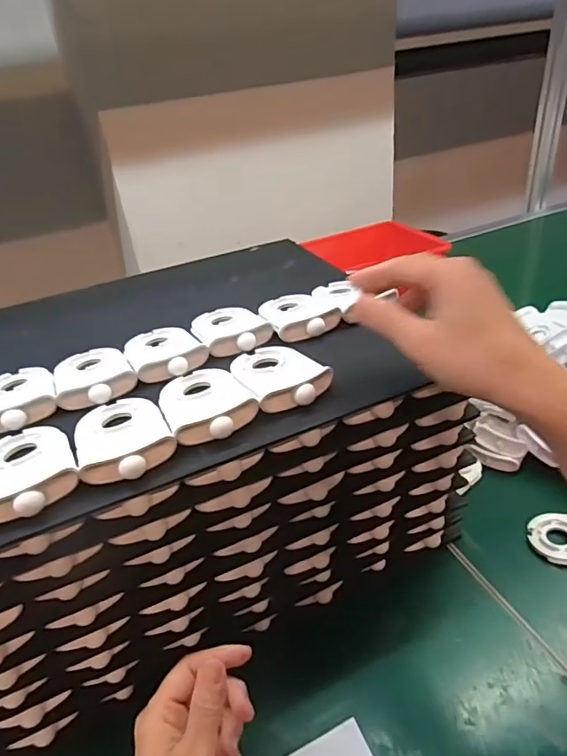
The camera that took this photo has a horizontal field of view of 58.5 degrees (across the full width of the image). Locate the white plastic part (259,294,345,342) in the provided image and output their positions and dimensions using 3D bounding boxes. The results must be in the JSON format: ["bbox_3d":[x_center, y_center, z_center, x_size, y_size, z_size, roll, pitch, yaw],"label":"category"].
[{"bbox_3d":[0.010,-0.061,0.454,0.055,0.015,0.080,-18,35,-16],"label":"white plastic part"}]

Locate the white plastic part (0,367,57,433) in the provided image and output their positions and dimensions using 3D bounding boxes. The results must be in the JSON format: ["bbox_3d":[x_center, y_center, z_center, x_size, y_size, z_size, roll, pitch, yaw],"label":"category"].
[{"bbox_3d":[-0.205,0.013,0.386,0.057,0.015,0.083,-19,35,-17],"label":"white plastic part"}]

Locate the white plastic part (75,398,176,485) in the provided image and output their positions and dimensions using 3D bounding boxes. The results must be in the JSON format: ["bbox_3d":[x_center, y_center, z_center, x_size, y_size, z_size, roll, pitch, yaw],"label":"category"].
[{"bbox_3d":[-0.108,0.035,0.335,0.057,0.013,0.088,-19,35,-18],"label":"white plastic part"}]

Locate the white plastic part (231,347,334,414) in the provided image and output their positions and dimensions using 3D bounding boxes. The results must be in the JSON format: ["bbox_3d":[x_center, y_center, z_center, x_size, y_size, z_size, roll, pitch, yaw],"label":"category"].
[{"bbox_3d":[-0.004,-0.006,0.378,0.057,0.013,0.085,-20,35,-18],"label":"white plastic part"}]

